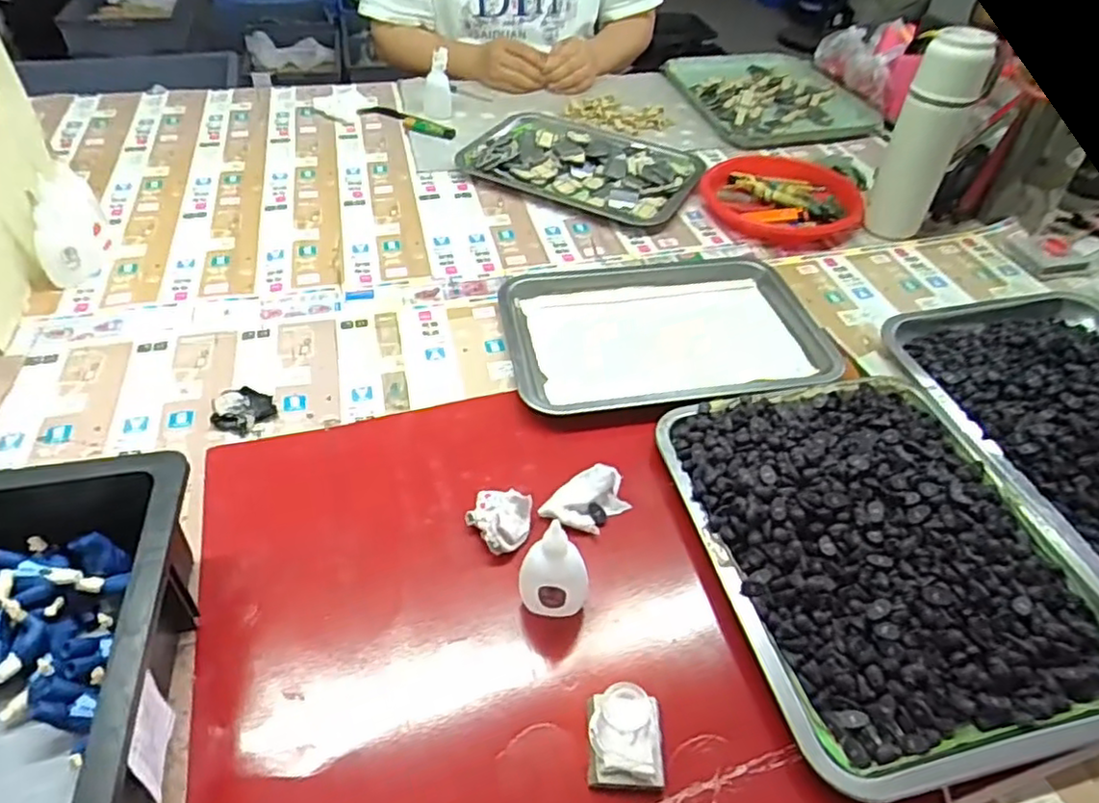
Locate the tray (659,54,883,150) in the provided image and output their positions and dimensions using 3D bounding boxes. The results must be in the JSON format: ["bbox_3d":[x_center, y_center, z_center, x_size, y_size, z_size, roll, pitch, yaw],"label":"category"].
[{"bbox_3d":[0.367,-0.526,1.120,0.269,0.033,0.367,-9,48,-6],"label":"tray"}]

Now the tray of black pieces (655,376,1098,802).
[{"bbox_3d":[0.247,0.103,0.499,0.256,0.062,0.311,-9,48,-13],"label":"tray of black pieces"}]

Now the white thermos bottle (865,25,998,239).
[{"bbox_3d":[0.437,-0.307,0.774,0.076,0.216,0.071,20,49,14],"label":"white thermos bottle"}]

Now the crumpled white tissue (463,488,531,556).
[{"bbox_3d":[-0.039,0.090,0.504,0.047,0.028,0.046,9,47,4],"label":"crumpled white tissue"}]

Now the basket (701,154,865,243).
[{"bbox_3d":[0.300,-0.273,0.885,0.175,0.043,0.204,-19,51,-21],"label":"basket"}]

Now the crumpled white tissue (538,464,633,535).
[{"bbox_3d":[0.029,0.077,0.522,0.061,0.025,0.045,-33,57,-30],"label":"crumpled white tissue"}]

